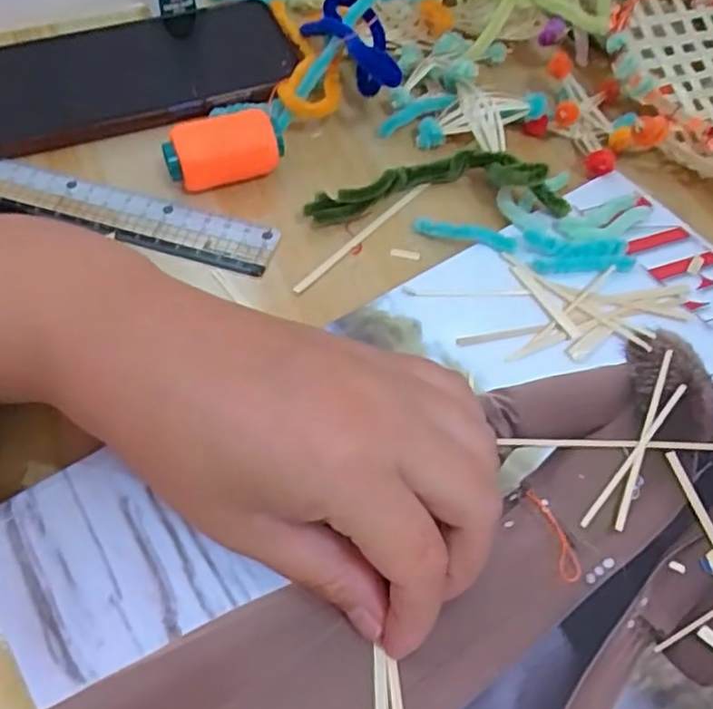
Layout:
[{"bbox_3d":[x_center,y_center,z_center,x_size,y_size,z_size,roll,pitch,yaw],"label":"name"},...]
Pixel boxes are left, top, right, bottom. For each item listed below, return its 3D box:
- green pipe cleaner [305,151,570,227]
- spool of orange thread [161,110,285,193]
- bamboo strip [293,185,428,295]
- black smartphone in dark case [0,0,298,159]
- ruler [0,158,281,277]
[{"bbox_3d":[0.038,-0.085,0.316,0.122,0.031,0.038,0,58,-3],"label":"green pipe cleaner"},{"bbox_3d":[-0.063,-0.097,0.320,0.054,0.028,0.023,-14,60,-11],"label":"spool of orange thread"},{"bbox_3d":[0.003,-0.056,0.314,0.006,0.004,0.090,38,64,20],"label":"bamboo strip"},{"bbox_3d":[-0.119,-0.152,0.362,0.162,0.016,0.089,-16,60,-12],"label":"black smartphone in dark case"},{"bbox_3d":[-0.114,-0.067,0.312,0.154,0.005,0.028,14,59,6],"label":"ruler"}]

